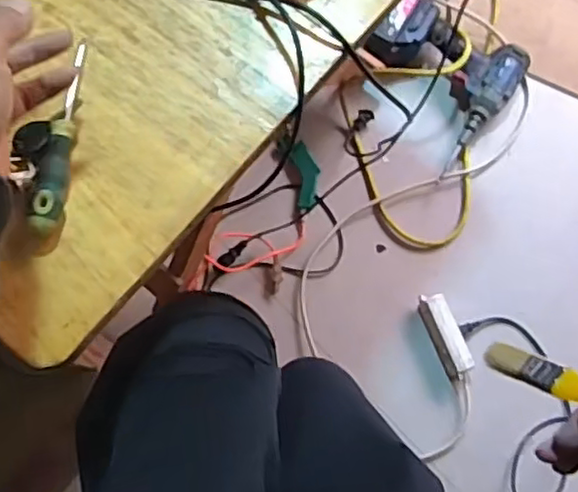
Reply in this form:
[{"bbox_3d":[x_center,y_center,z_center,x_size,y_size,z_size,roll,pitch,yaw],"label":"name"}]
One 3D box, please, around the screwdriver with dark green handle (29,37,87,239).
[{"bbox_3d":[-0.171,-0.084,0.490,0.023,0.033,0.154,3,77,2],"label":"screwdriver with dark green handle"}]

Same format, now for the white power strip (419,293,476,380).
[{"bbox_3d":[0.234,0.132,0.993,0.044,0.027,0.127,-23,78,-4],"label":"white power strip"}]

